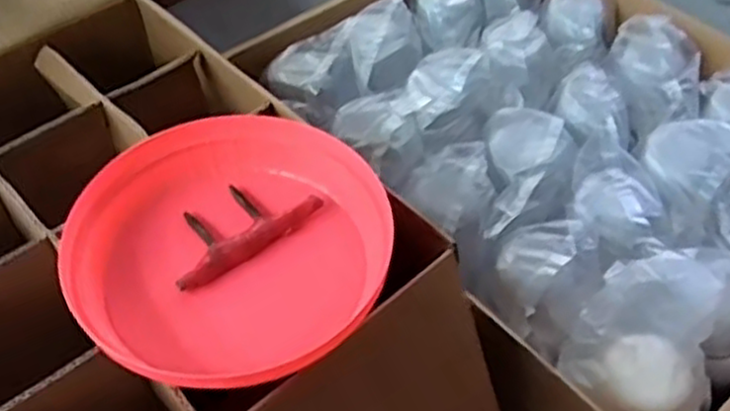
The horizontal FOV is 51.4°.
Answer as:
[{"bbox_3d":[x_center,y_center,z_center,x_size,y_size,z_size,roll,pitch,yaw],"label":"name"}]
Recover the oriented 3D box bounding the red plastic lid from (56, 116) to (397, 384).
[{"bbox_3d":[-0.101,0.020,0.564,0.222,0.045,0.223,1,50,-1],"label":"red plastic lid"}]

